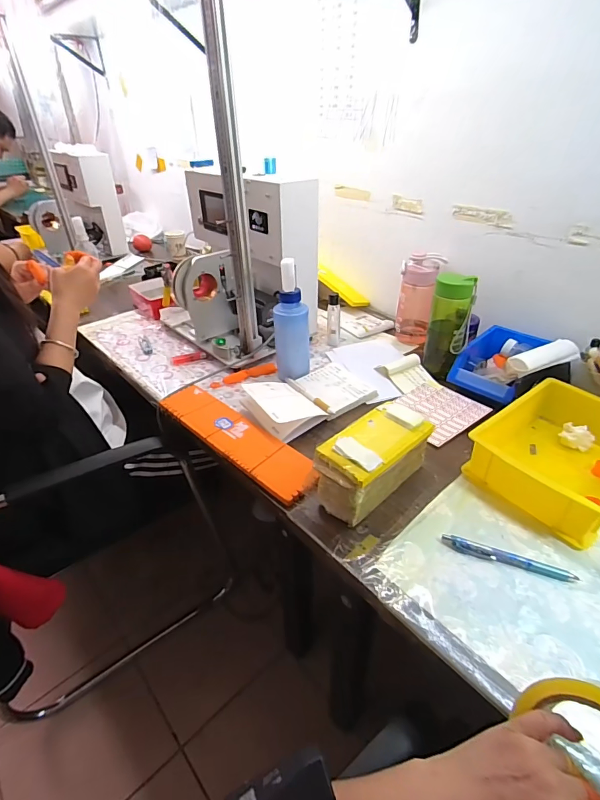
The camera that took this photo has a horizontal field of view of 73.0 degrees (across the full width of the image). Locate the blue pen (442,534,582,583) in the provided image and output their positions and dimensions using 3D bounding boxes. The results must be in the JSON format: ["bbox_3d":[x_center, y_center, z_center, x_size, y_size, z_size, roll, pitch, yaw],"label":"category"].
[{"bbox_3d":[0.241,0.184,0.471,0.144,0.011,0.016,12,37,18],"label":"blue pen"}]

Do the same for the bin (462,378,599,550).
[{"bbox_3d":[0.365,0.073,0.565,0.205,0.083,0.174,-23,41,-28],"label":"bin"}]

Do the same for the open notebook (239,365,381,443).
[{"bbox_3d":[0.020,-0.017,0.738,0.229,0.037,0.138,-25,42,-30],"label":"open notebook"}]

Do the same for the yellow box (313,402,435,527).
[{"bbox_3d":[0.098,0.082,0.551,0.165,0.089,0.083,-30,44,-34],"label":"yellow box"}]

